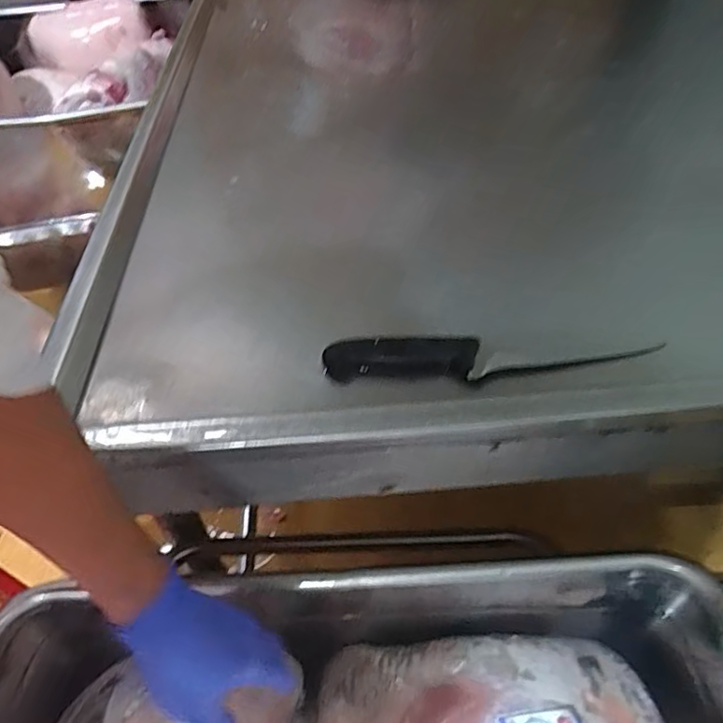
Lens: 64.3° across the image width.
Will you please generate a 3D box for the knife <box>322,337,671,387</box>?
[{"bbox_3d":[0.104,0.001,0.499,0.273,0.020,0.043,0,47,2],"label":"knife"}]

